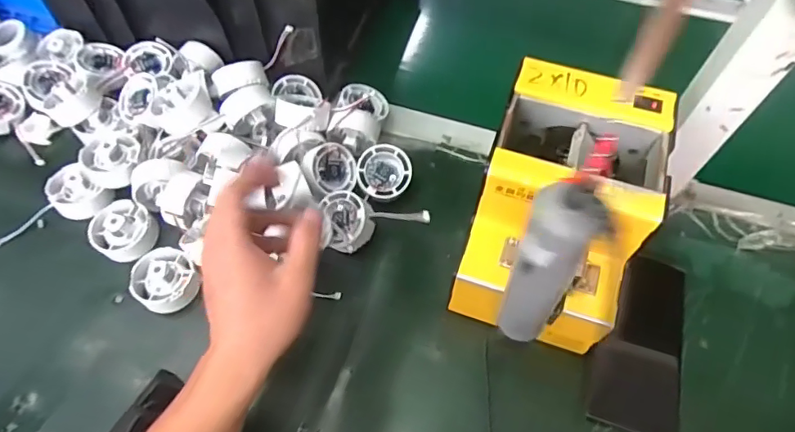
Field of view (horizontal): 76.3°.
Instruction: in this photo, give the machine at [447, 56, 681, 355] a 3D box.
[{"bbox_3d":[0.131,-0.002,0.424,0.126,0.151,0.175,20,60,11],"label":"machine"}]

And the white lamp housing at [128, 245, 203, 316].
[{"bbox_3d":[-0.209,0.059,0.458,0.053,0.042,0.051,1,58,-1],"label":"white lamp housing"}]

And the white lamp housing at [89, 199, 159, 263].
[{"bbox_3d":[-0.257,0.016,0.479,0.056,0.036,0.055,0,59,-1],"label":"white lamp housing"}]

